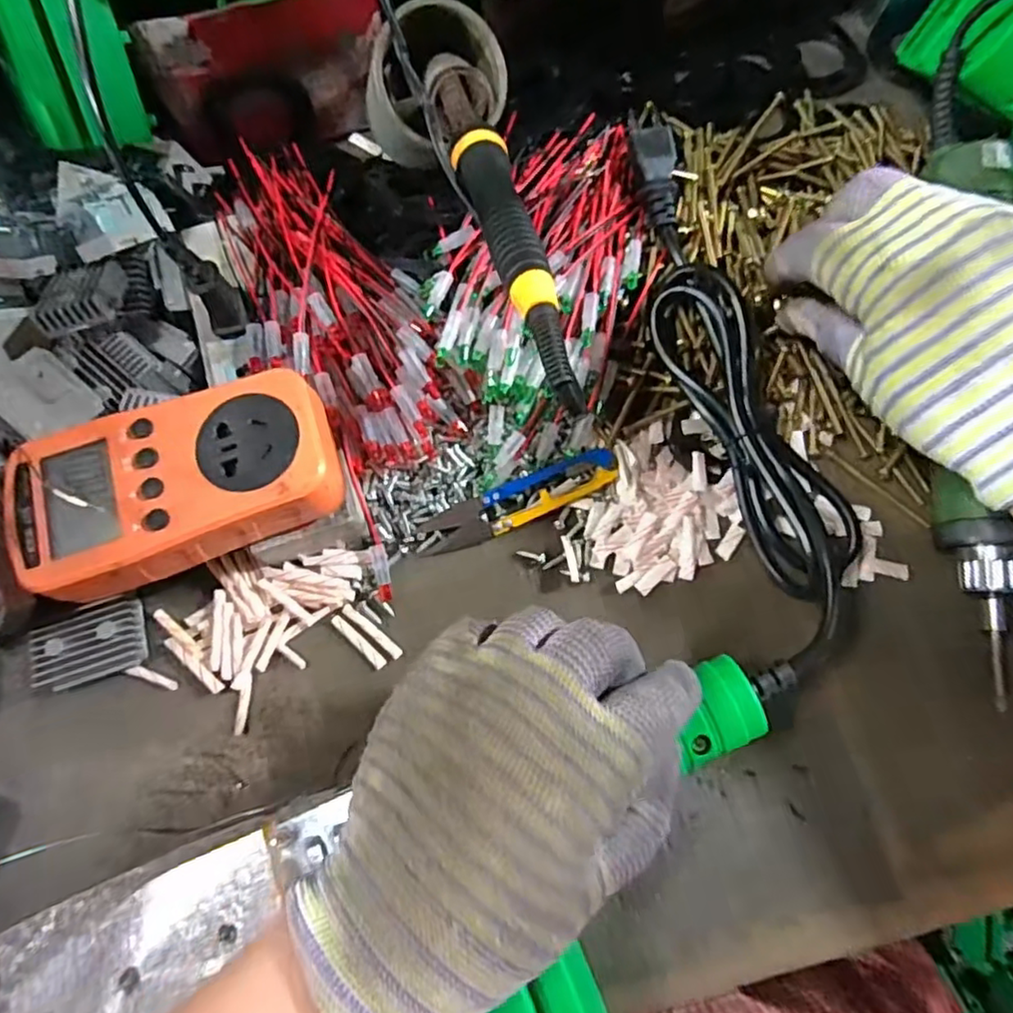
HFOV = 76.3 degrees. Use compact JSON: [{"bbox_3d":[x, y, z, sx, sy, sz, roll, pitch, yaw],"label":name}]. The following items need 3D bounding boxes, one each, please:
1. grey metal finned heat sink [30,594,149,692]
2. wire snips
[{"bbox_3d":[-0.189,0.062,0.294,0.044,0.013,0.033,-20,74,-5],"label":"grey metal finned heat sink"},{"bbox_3d":[0.006,-0.003,0.312,0.099,0.012,0.021,-23,74,-5],"label":"wire snips"}]

